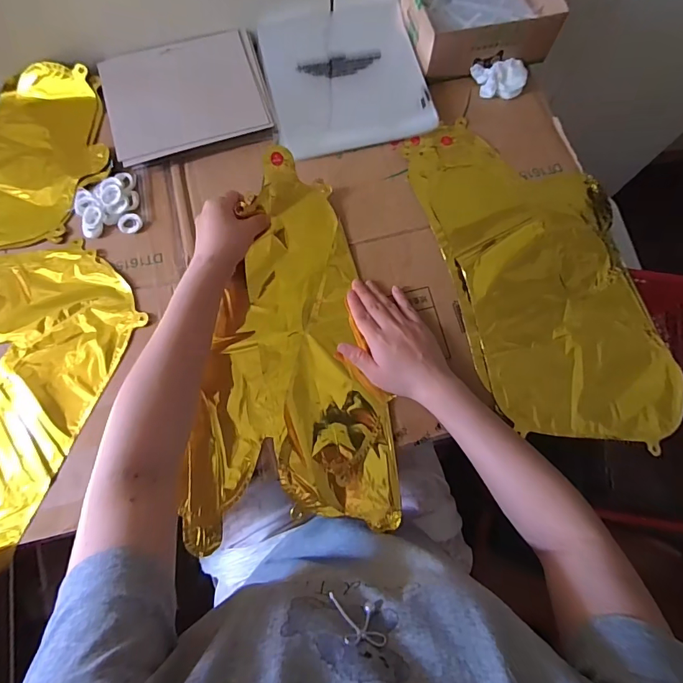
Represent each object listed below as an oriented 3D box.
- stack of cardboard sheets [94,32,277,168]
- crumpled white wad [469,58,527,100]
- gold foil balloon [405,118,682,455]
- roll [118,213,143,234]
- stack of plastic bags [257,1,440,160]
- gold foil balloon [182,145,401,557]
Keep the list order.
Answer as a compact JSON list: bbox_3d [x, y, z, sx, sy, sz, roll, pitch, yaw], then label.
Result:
[{"bbox_3d":[-0.200,-0.325,0.542,0.202,0.014,0.166,-17,75,-6],"label":"stack of cardboard sheets"},{"bbox_3d":[0.213,-0.352,0.558,0.065,0.026,0.049,-16,75,-5],"label":"crumpled white wad"},{"bbox_3d":[0.244,-0.086,0.498,0.220,0.019,0.422,-16,78,-7],"label":"gold foil balloon"},{"bbox_3d":[-0.255,-0.142,0.498,0.027,0.006,0.026,0,74,-1],"label":"roll"},{"bbox_3d":[0.001,-0.368,0.555,0.202,0.021,0.233,-12,75,-5],"label":"stack of plastic bags"},{"bbox_3d":[-0.067,-0.001,0.462,0.226,0.071,0.405,-4,74,-2],"label":"gold foil balloon"}]

